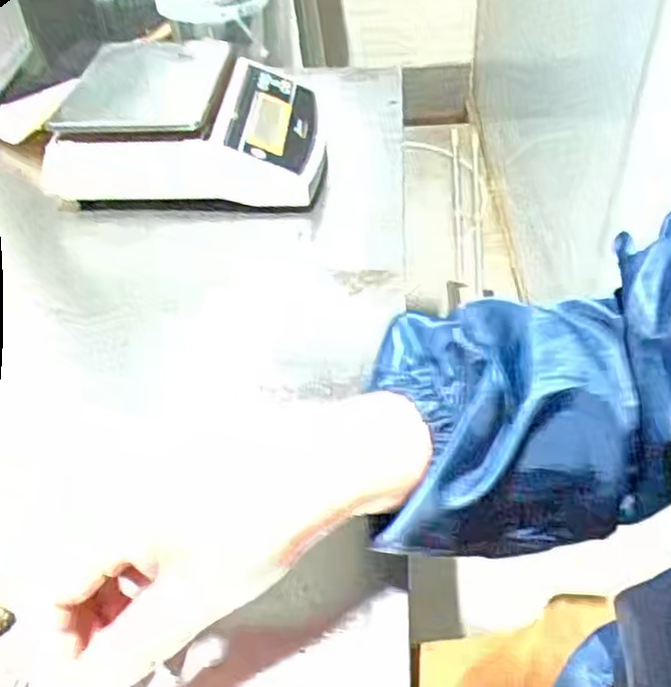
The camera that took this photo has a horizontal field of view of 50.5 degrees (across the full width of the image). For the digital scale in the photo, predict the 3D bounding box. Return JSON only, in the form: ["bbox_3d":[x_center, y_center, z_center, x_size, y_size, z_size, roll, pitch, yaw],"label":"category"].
[{"bbox_3d":[-0.138,-0.223,0.697,0.229,0.086,0.182,1,45,6],"label":"digital scale"}]

